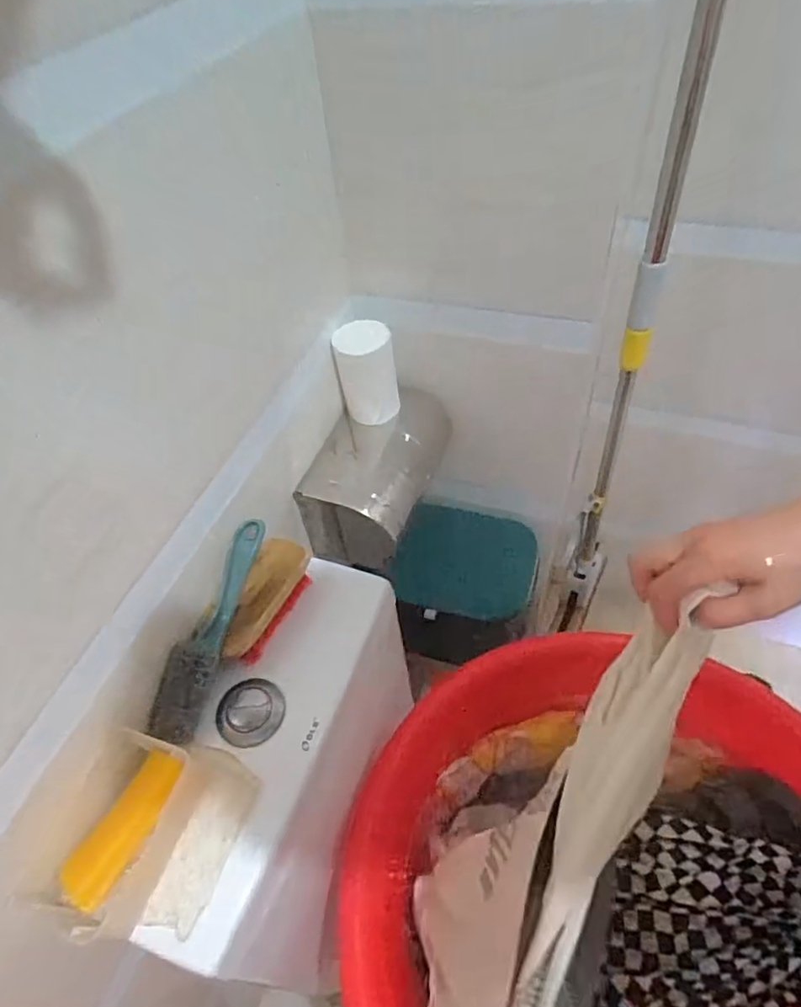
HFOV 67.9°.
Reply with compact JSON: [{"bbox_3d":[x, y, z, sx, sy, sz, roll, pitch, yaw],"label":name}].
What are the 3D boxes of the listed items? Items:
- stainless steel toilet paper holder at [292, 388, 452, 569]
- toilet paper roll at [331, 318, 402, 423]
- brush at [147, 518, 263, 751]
[{"bbox_3d":[-0.030,-0.033,0.729,0.119,0.096,0.254,13,54,15],"label":"stainless steel toilet paper holder"},{"bbox_3d":[-0.038,-0.155,0.709,0.068,0.114,0.056,-6,51,0],"label":"toilet paper roll"},{"bbox_3d":[-0.166,0.106,0.523,0.034,0.029,0.193,12,67,14],"label":"brush"}]

